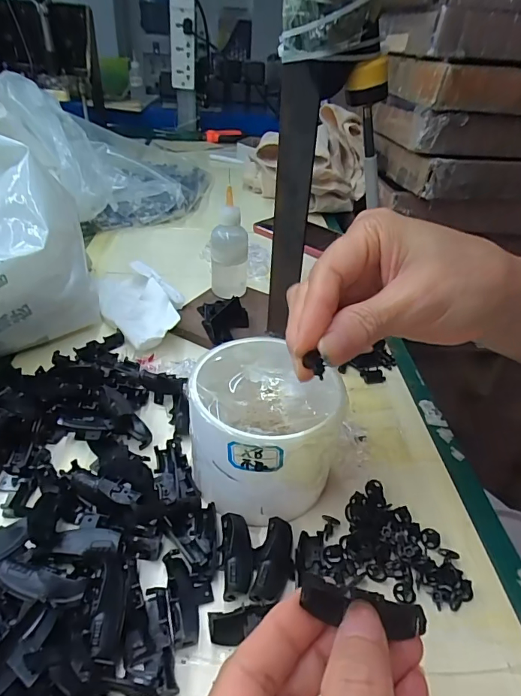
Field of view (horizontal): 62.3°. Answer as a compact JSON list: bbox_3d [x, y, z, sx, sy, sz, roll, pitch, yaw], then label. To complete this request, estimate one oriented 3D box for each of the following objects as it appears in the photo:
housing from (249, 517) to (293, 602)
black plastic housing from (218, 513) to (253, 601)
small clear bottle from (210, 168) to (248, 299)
[{"bbox_3d":[0.006,0.110,0.224,0.018,0.009,0.043,12,37,8],"label":"housing"},{"bbox_3d":[-0.012,0.108,0.225,0.016,0.011,0.041,1,37,-6],"label":"black plastic housing"},{"bbox_3d":[-0.029,-0.090,0.414,0.036,0.104,0.032,2,37,-5],"label":"small clear bottle"}]

